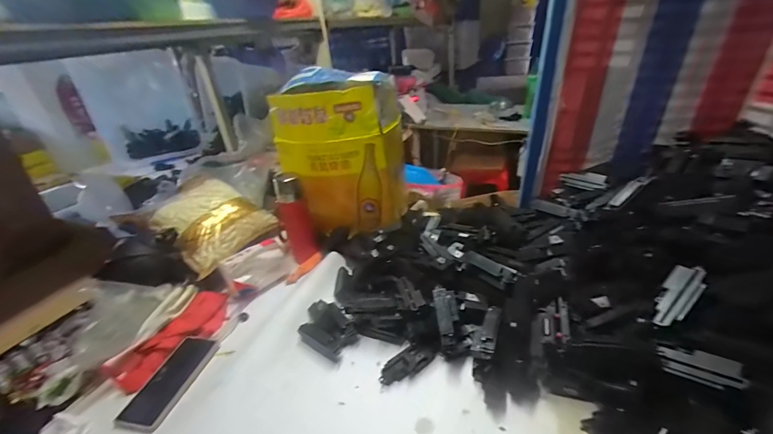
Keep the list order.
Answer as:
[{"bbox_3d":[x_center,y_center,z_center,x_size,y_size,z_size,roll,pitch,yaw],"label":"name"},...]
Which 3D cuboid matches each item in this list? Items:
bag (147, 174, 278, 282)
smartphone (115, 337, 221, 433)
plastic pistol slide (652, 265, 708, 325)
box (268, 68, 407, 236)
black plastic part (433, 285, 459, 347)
[{"bbox_3d":[-0.439,0.012,0.809,0.201,0.130,0.225,7,32,23],"label":"bag"},{"bbox_3d":[-0.370,0.281,0.569,0.074,0.017,0.165,1,30,13],"label":"smartphone"},{"bbox_3d":[0.392,0.106,0.442,0.093,0.005,0.039,-52,37,-6],"label":"plastic pistol slide"},{"bbox_3d":[-0.116,-0.168,0.879,0.282,0.358,0.219,4,31,19],"label":"box"},{"bbox_3d":[0.101,0.162,0.547,0.038,0.020,0.097,-3,57,6],"label":"black plastic part"}]

